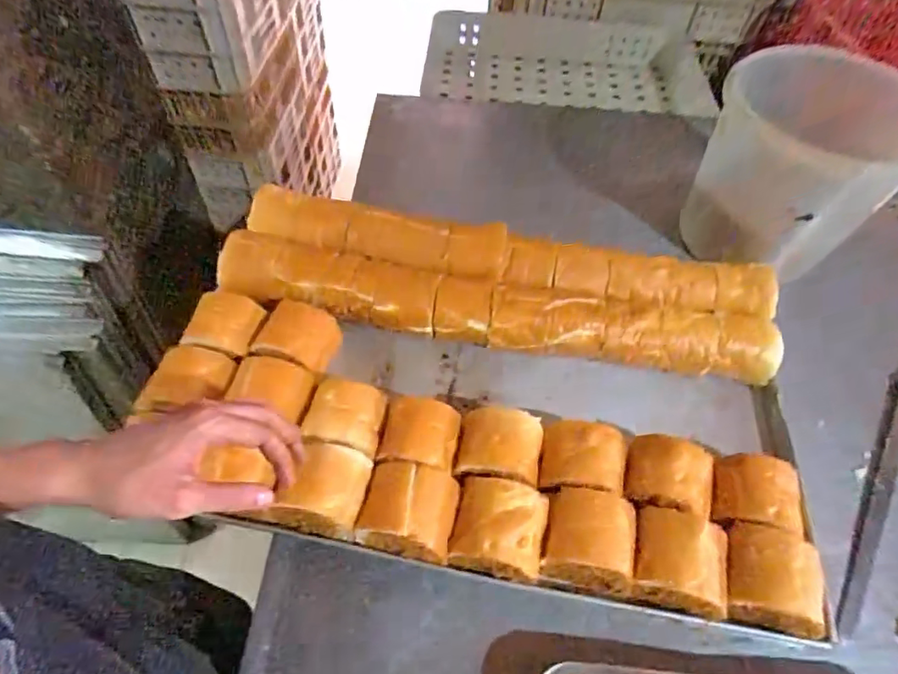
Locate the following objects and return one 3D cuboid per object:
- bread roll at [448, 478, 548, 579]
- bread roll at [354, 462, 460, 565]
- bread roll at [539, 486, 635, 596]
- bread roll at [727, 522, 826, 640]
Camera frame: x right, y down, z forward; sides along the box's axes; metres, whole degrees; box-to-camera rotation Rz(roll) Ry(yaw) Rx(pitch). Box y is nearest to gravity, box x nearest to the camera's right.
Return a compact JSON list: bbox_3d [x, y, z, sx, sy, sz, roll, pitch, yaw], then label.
[{"bbox_3d":[0.047,0.188,0.513,0.082,0.072,0.077,2,54,-2],"label":"bread roll"},{"bbox_3d":[-0.037,0.162,0.504,0.086,0.048,0.074,12,54,6],"label":"bread roll"},{"bbox_3d":[0.132,0.192,0.504,0.082,0.060,0.081,12,54,6],"label":"bread roll"},{"bbox_3d":[0.299,0.225,0.494,0.083,0.071,0.081,14,55,7],"label":"bread roll"}]

